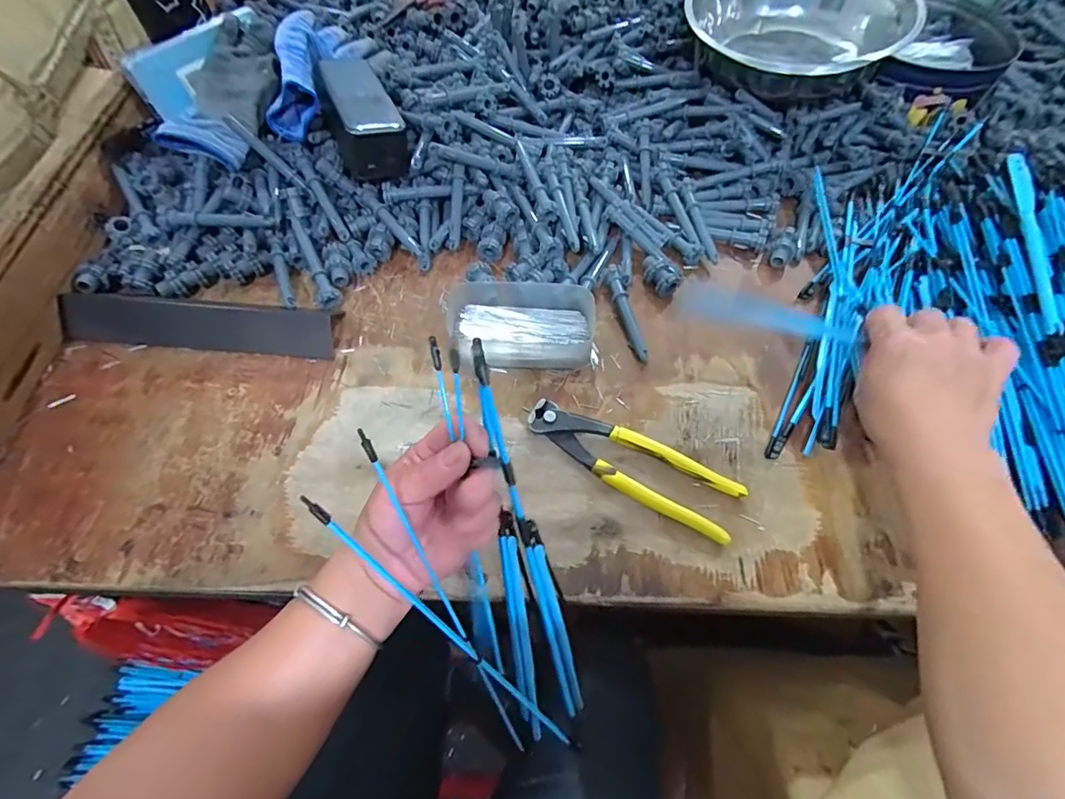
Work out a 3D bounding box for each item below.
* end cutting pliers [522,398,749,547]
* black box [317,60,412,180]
[{"bbox_3d":[0.073,0.047,0.374,0.162,0.013,0.047,27,66,12],"label":"end cutting pliers"},{"bbox_3d":[-0.162,-0.268,0.471,0.063,0.049,0.131,-22,64,-12],"label":"black box"}]

